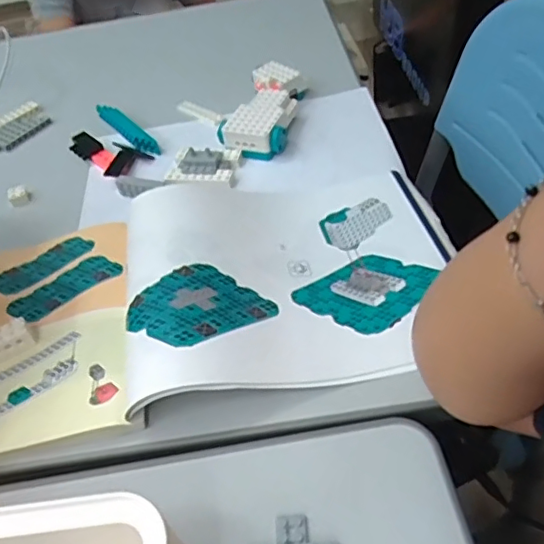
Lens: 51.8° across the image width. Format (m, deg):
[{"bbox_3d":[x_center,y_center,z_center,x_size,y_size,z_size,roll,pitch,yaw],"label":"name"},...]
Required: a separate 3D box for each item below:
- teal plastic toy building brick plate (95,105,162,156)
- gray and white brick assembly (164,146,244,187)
[{"bbox_3d":[-0.153,-0.150,0.583,0.017,0.015,0.114,-32,49,-23],"label":"teal plastic toy building brick plate"},{"bbox_3d":[-0.064,-0.100,0.513,0.067,0.022,0.049,4,45,12],"label":"gray and white brick assembly"}]

